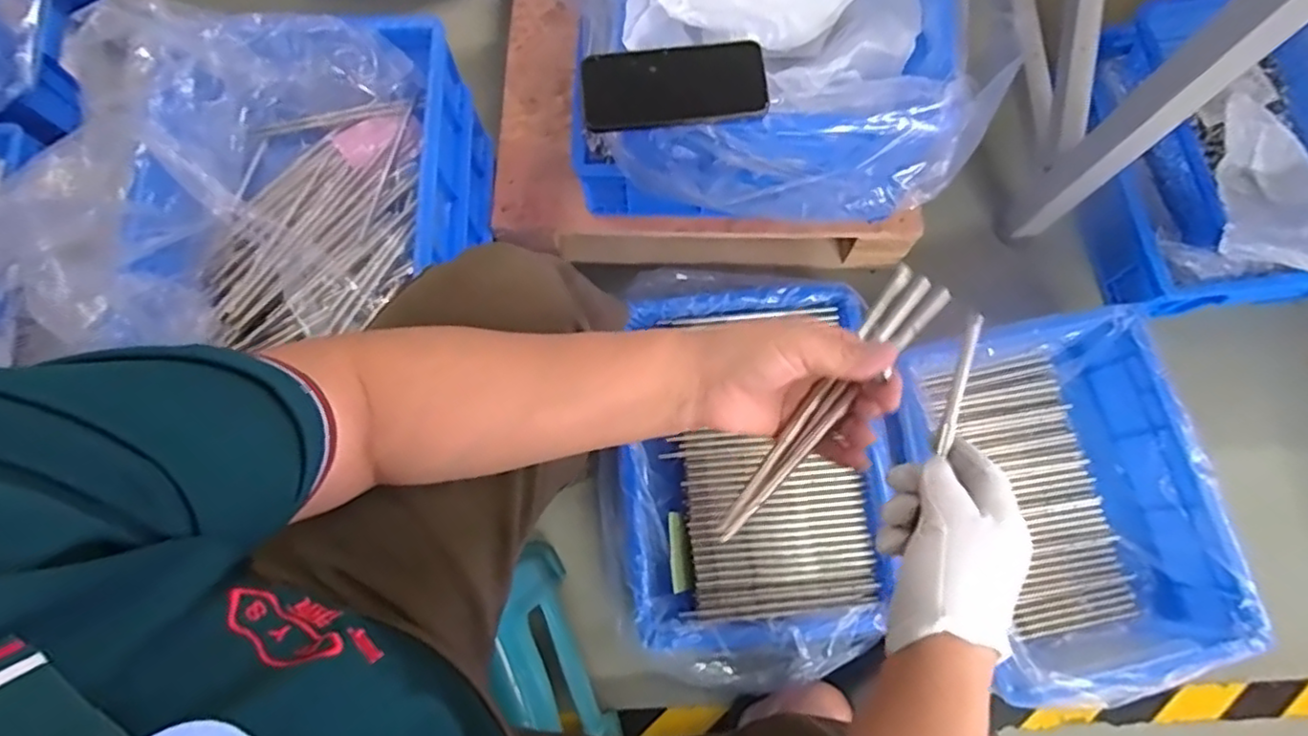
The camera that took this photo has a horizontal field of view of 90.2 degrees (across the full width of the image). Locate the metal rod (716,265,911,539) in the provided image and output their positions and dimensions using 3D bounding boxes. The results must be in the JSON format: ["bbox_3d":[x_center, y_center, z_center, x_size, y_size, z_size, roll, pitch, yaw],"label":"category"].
[{"bbox_3d":[0.105,0.018,0.417,0.009,0.005,0.213,36,80,10],"label":"metal rod"}]

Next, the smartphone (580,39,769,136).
[{"bbox_3d":[0.017,-0.249,0.579,0.159,0.013,0.071,-6,89,1],"label":"smartphone"}]

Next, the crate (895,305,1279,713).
[{"bbox_3d":[0.485,0.161,0.798,0.314,0.130,0.413,-11,75,-2],"label":"crate"}]

